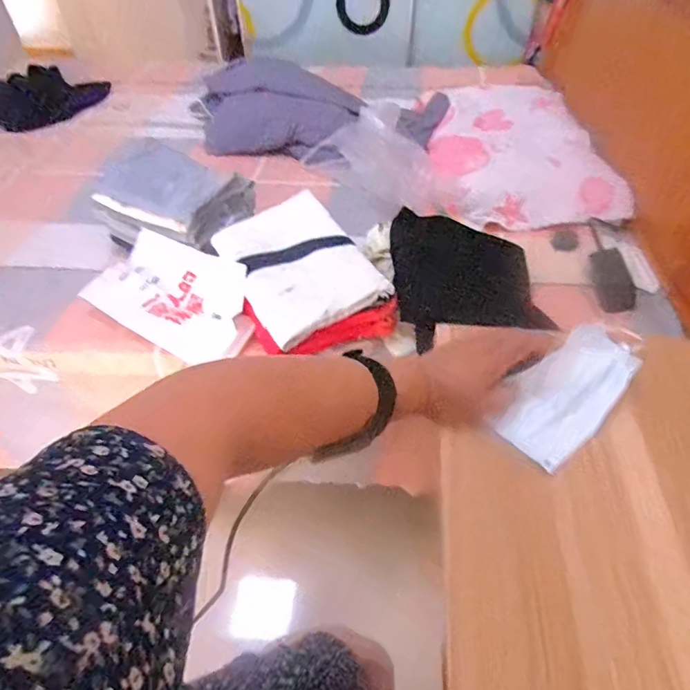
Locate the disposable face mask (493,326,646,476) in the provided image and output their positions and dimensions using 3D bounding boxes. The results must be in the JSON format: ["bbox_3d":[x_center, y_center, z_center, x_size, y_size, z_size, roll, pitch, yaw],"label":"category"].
[{"bbox_3d":[0.213,0.045,0.469,0.077,0.012,0.159,35,68,27],"label":"disposable face mask"}]

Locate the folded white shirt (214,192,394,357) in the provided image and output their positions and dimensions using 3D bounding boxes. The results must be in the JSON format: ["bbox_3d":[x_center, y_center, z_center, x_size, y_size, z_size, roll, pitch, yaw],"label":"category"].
[{"bbox_3d":[-0.079,-0.144,0.862,0.214,0.069,0.279,-23,50,-19],"label":"folded white shirt"}]

